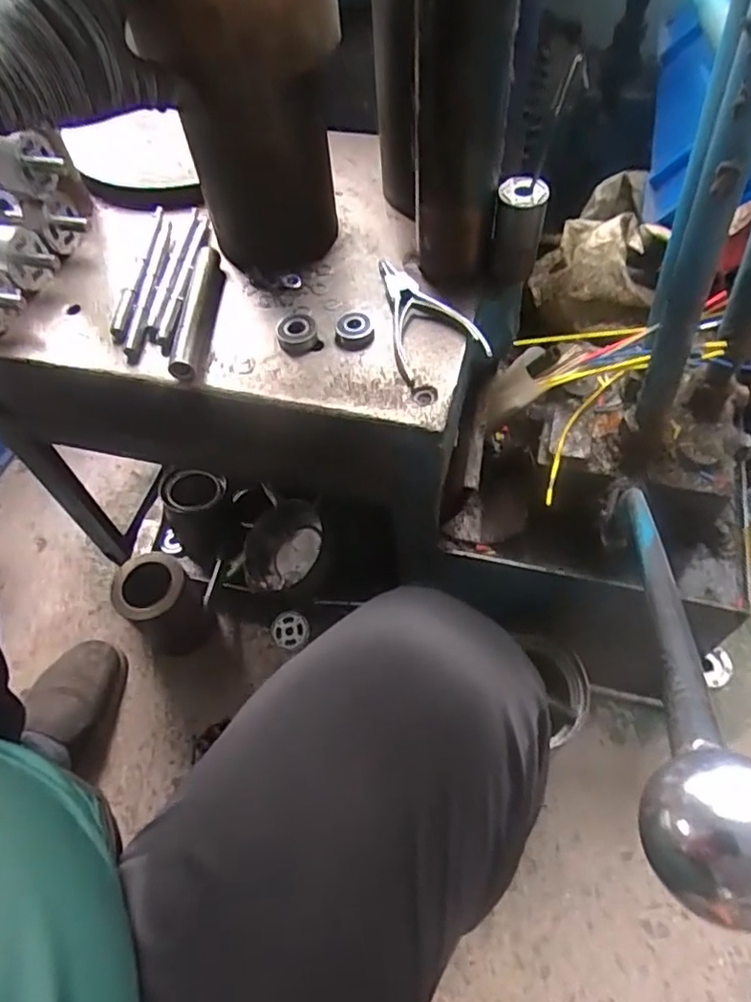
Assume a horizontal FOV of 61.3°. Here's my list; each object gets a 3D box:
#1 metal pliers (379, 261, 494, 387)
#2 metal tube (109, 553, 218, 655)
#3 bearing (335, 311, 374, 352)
[{"bbox_3d":[0.033,-0.154,0.520,0.072,0.018,0.124,-23,59,-11],"label":"metal pliers"},{"bbox_3d":[-0.266,0.136,0.806,0.088,0.132,0.091,-2,57,2],"label":"metal tube"},{"bbox_3d":[-0.017,-0.137,0.513,0.030,0.013,0.029,-5,57,0],"label":"bearing"}]

